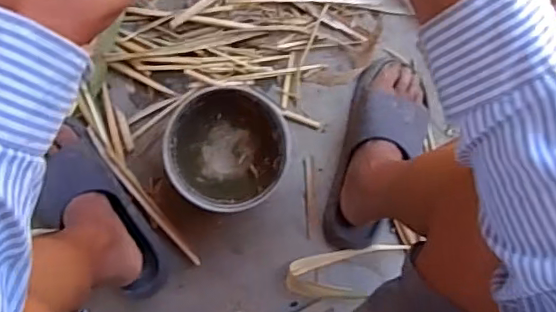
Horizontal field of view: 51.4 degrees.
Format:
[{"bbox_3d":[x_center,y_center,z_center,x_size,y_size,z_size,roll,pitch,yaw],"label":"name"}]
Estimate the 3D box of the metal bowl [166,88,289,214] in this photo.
[{"bbox_3d":[-0.072,-0.009,0.773,0.148,0.068,0.151,0,93,-7],"label":"metal bowl"}]

